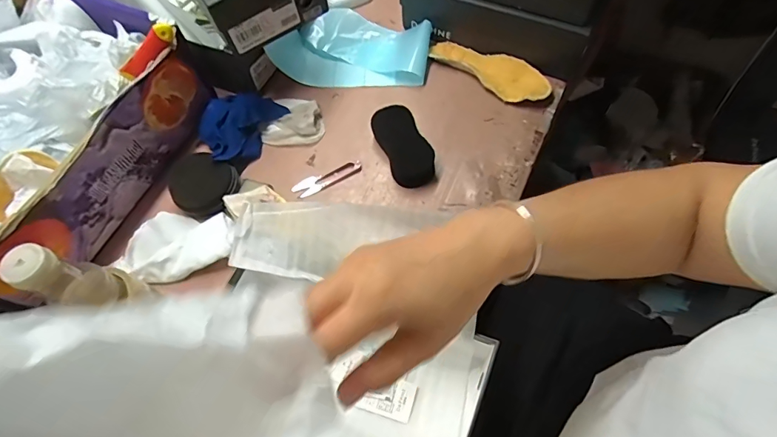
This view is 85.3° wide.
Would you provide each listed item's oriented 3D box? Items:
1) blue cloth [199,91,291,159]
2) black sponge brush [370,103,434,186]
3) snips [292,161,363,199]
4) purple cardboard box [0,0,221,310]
[{"bbox_3d":[-0.235,-0.143,0.645,0.104,0.045,0.136,22,68,13],"label":"blue cloth"},{"bbox_3d":[0.022,-0.107,0.613,0.059,0.037,0.125,-26,79,-9],"label":"black sponge brush"},{"bbox_3d":[-0.089,-0.061,0.621,0.104,0.009,0.028,-27,66,-10],"label":"snips"},{"bbox_3d":[-0.489,-0.120,0.573,0.303,0.148,0.393,24,68,13],"label":"purple cardboard box"}]

